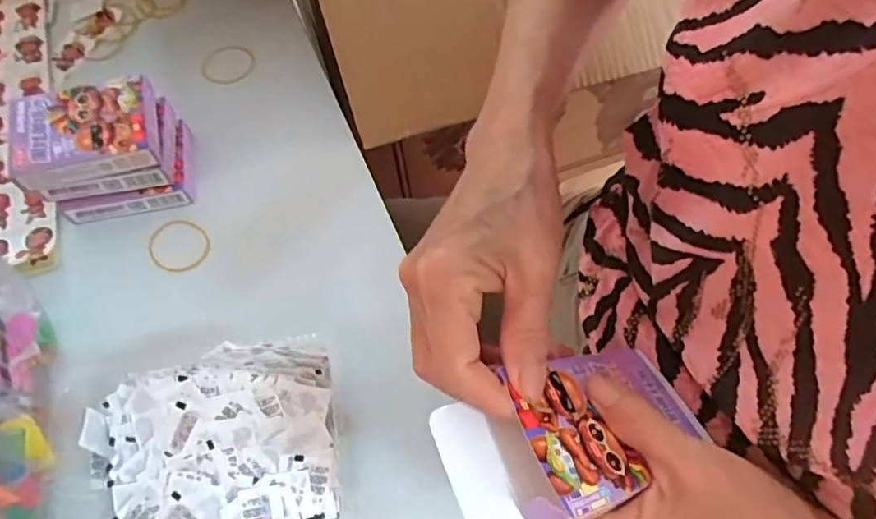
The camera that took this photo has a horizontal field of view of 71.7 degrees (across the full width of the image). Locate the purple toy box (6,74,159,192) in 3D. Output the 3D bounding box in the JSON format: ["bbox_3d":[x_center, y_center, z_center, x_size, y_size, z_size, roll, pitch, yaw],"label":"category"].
[{"bbox_3d":[-0.243,-0.087,0.417,0.086,0.024,0.065,-14,65,-5],"label":"purple toy box"}]

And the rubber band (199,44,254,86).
[{"bbox_3d":[-0.184,-0.170,0.529,0.047,0.005,0.047,-2,64,5],"label":"rubber band"}]

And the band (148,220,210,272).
[{"bbox_3d":[-0.191,-0.010,0.446,0.043,0.004,0.045,-2,71,6],"label":"band"}]

